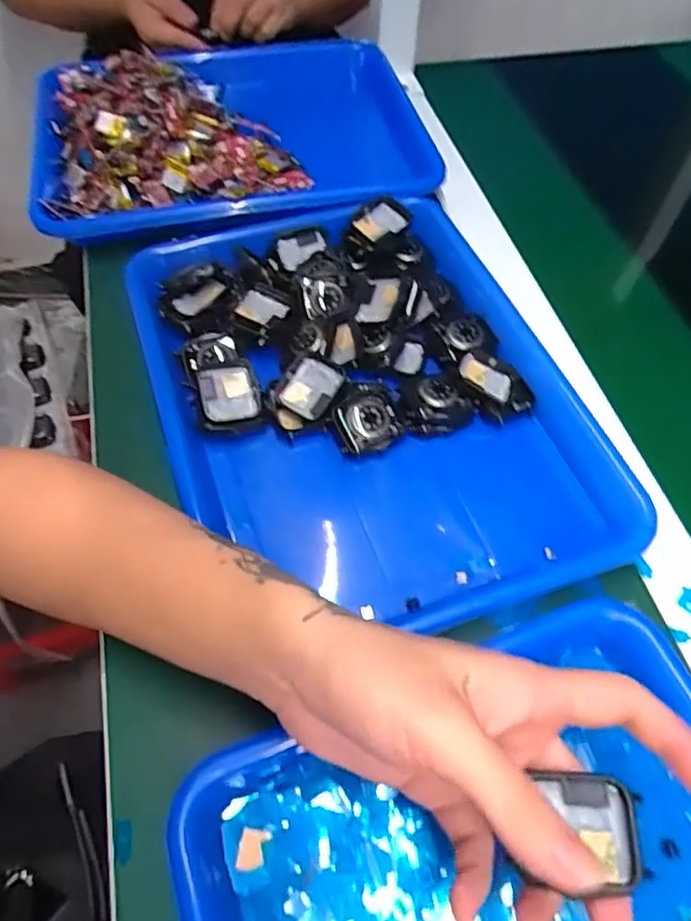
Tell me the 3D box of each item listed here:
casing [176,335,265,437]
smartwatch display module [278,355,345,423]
[{"bbox_3d":[-0.082,-0.051,0.407,0.042,0.021,0.075,-21,60,-14],"label":"casing"},{"bbox_3d":[-0.022,-0.046,0.405,0.036,0.010,0.038,35,73,15],"label":"smartwatch display module"}]

